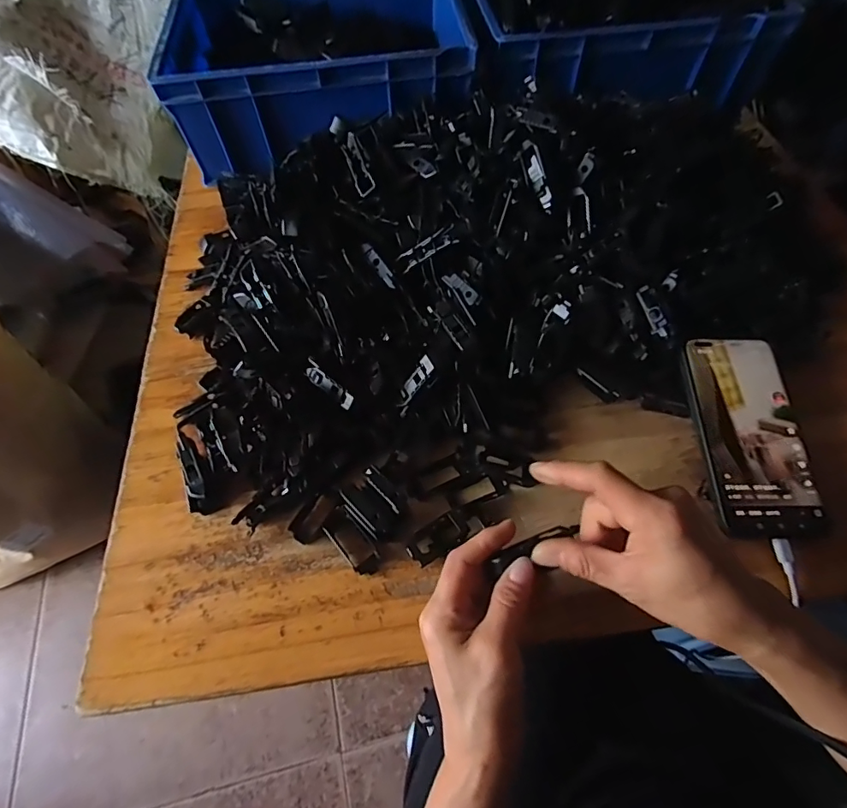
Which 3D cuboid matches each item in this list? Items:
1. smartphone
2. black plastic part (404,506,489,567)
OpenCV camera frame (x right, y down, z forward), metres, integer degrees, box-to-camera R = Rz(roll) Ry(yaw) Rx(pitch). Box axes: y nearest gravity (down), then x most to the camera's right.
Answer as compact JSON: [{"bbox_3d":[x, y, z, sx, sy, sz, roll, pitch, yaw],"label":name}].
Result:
[{"bbox_3d":[0.252,0.020,0.372,0.077,0.007,0.159,-1,66,-1],"label":"smartphone"},{"bbox_3d":[0.017,0.095,0.356,0.062,0.013,0.025,-29,63,-14],"label":"black plastic part"}]

